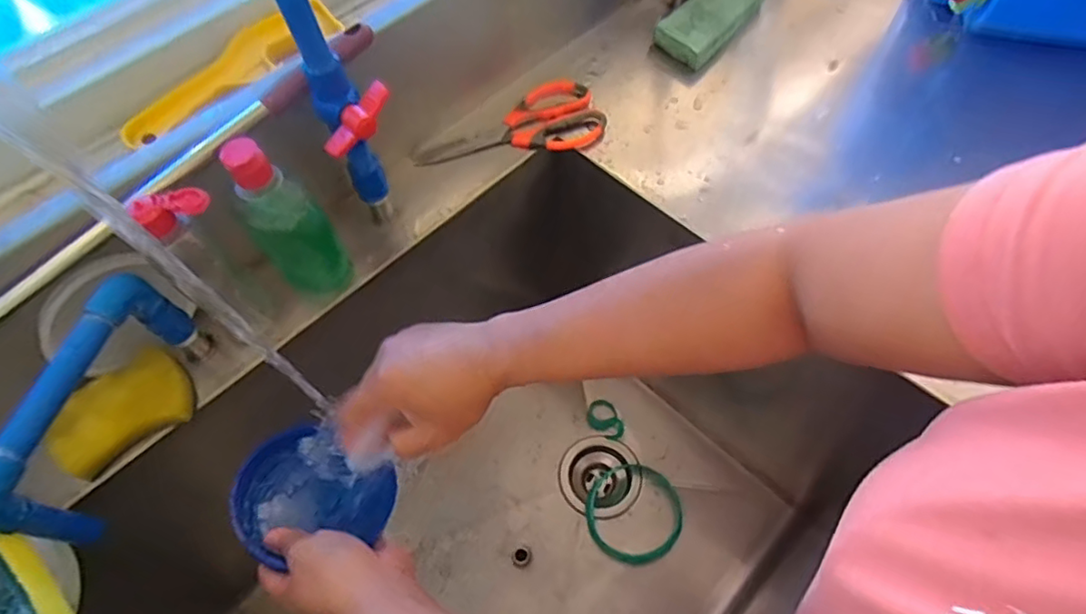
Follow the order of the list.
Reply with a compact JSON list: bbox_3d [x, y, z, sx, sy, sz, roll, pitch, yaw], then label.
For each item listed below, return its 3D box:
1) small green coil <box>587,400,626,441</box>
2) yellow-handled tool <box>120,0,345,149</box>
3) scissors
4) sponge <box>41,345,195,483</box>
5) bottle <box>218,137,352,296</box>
[{"bbox_3d":[0.094,0.166,0.886,0.062,0.004,0.043,38,81,4],"label":"small green coil"},{"bbox_3d":[-0.252,-0.193,0.482,0.189,0.037,0.027,-39,67,-19],"label":"yellow-handled tool"},{"bbox_3d":[-0.032,-0.187,0.637,0.197,0.014,0.086,-21,62,-11],"label":"scissors"},{"bbox_3d":[-0.334,0.081,0.475,0.103,0.024,0.064,-35,66,-18],"label":"sponge"},{"bbox_3d":[-0.208,-0.068,0.496,0.056,0.170,0.049,-38,66,-19],"label":"bottle"}]

